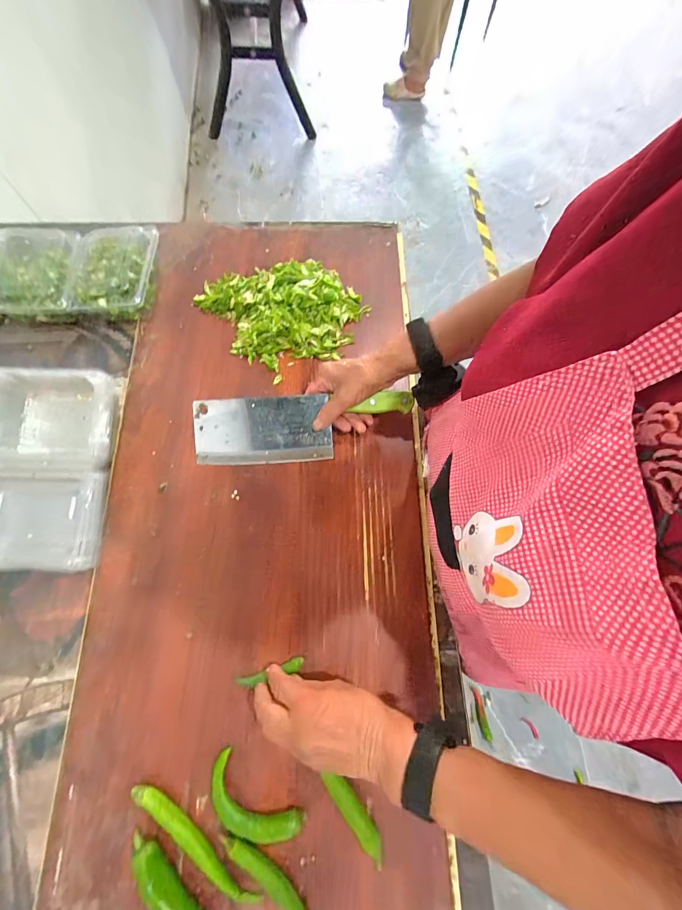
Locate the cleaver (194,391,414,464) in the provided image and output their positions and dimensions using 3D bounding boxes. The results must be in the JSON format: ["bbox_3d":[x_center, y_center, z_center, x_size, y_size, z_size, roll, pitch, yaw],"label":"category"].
[{"bbox_3d":[-0.050,-0.037,0.473,0.280,0.021,0.086,-5,96,-3],"label":"cleaver"}]

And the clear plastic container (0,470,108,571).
[{"bbox_3d":[-0.363,0.078,0.416,0.154,0.045,0.110,0,74,-2],"label":"clear plastic container"}]

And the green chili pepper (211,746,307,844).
[{"bbox_3d":[-0.092,0.358,0.358,0.104,0.017,0.046,33,76,7],"label":"green chili pepper"}]

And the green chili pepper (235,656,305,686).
[{"bbox_3d":[-0.078,0.242,0.390,0.075,0.012,0.011,-17,76,-6],"label":"green chili pepper"}]

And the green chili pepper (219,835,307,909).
[{"bbox_3d":[-0.067,0.405,0.336,0.113,0.012,0.019,39,77,9],"label":"green chili pepper"}]

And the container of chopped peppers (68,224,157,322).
[{"bbox_3d":[-0.327,-0.263,0.516,0.115,0.059,0.138,7,74,0],"label":"container of chopped peppers"}]

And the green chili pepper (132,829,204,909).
[{"bbox_3d":[-0.146,0.431,0.327,0.028,0.024,0.159,-36,78,-11],"label":"green chili pepper"}]

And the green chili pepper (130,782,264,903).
[{"bbox_3d":[-0.142,0.379,0.340,0.154,0.022,0.018,39,77,9],"label":"green chili pepper"}]

